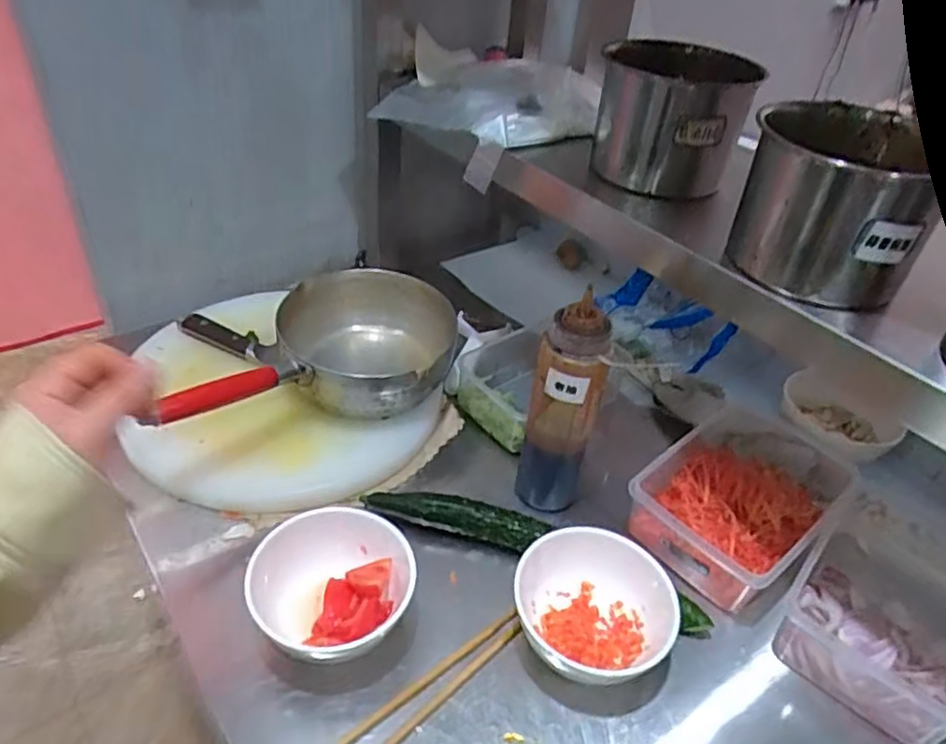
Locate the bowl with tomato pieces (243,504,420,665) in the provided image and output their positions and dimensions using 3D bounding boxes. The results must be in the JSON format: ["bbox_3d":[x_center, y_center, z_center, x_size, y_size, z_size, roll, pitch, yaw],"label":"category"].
[{"bbox_3d":[-0.118,0.188,0.578,0.137,0.065,0.127,5,37,-4],"label":"bowl with tomato pieces"}]

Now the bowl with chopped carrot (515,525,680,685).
[{"bbox_3d":[0.103,0.214,0.593,0.131,0.081,0.128,5,37,-4],"label":"bowl with chopped carrot"}]

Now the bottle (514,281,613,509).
[{"bbox_3d":[0.091,0.043,0.671,0.078,0.249,0.060,13,37,7],"label":"bottle"}]

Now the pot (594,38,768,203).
[{"bbox_3d":[0.195,-0.253,0.681,0.133,0.117,0.143,14,38,9],"label":"pot"}]

